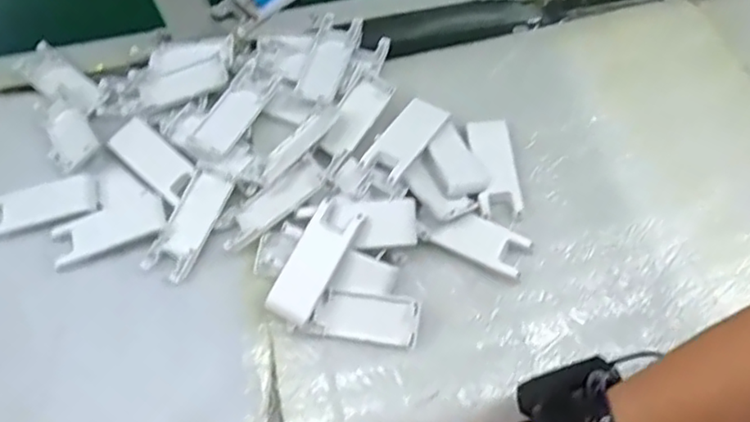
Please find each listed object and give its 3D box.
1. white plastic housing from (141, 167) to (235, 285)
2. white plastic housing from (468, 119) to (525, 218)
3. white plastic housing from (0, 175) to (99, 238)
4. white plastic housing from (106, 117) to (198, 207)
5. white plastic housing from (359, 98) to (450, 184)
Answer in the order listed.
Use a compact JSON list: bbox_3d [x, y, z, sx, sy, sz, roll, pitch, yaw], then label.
[{"bbox_3d":[-0.163,0.009,0.567,0.042,0.011,0.101,23,66,11],"label":"white plastic housing"},{"bbox_3d":[0.109,-0.040,0.587,0.038,0.012,0.090,-4,64,-2],"label":"white plastic housing"},{"bbox_3d":[-0.302,-0.004,0.585,0.099,0.008,0.039,-15,64,-8],"label":"white plastic housing"},{"bbox_3d":[-0.202,-0.048,0.592,0.084,0.019,0.039,37,69,17],"label":"white plastic housing"},{"bbox_3d":[0.028,-0.066,0.574,0.038,0.010,0.090,33,68,15],"label":"white plastic housing"}]

